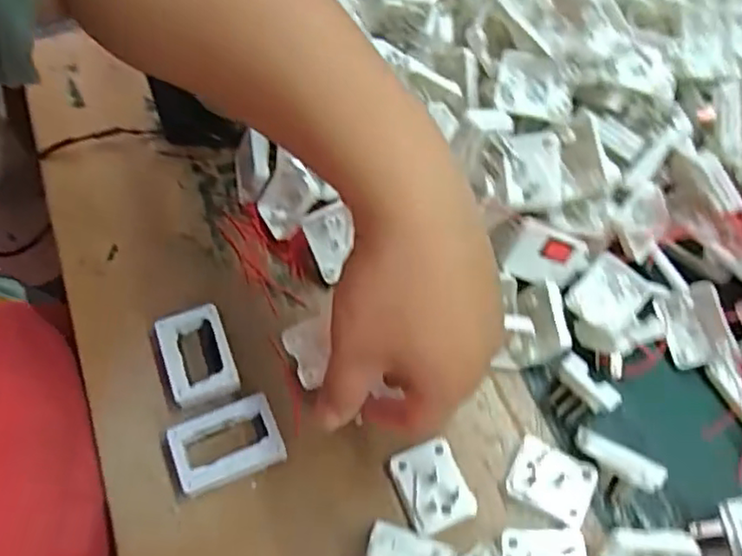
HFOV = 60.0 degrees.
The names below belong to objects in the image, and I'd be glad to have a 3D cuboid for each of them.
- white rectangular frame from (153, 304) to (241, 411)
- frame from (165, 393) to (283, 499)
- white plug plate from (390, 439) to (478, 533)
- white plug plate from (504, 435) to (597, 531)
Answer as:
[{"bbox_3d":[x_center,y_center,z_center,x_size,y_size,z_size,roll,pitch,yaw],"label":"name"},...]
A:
[{"bbox_3d":[-0.109,0.050,0.407,0.040,0.019,0.061,-19,63,-12],"label":"white rectangular frame"},{"bbox_3d":[-0.085,0.101,0.382,0.060,0.018,0.041,-19,63,-12],"label":"frame"},{"bbox_3d":[0.036,0.122,0.374,0.037,0.014,0.047,-21,63,-13],"label":"white plug plate"},{"bbox_3d":[0.106,0.119,0.377,0.047,0.016,0.038,27,74,4],"label":"white plug plate"}]

